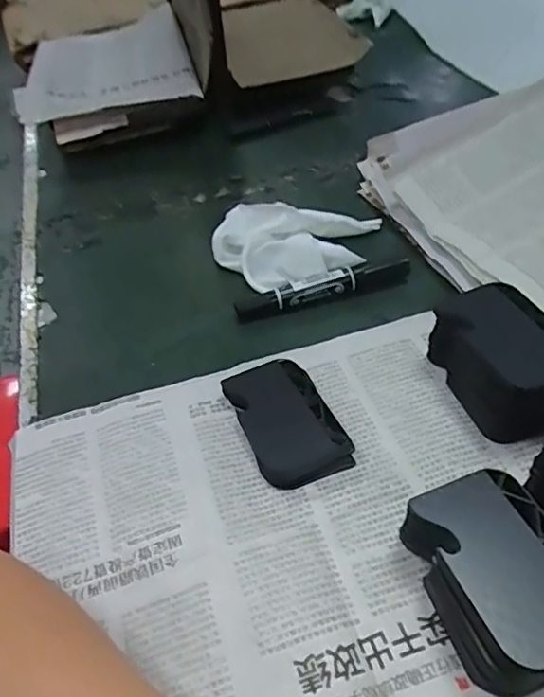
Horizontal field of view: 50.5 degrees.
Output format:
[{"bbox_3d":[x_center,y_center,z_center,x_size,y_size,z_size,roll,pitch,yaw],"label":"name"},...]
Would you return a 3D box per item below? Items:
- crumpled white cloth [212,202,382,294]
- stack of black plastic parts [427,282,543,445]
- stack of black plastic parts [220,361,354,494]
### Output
[{"bbox_3d":[0.016,-0.090,0.487,0.132,0.029,0.087,3,45,10],"label":"crumpled white cloth"},{"bbox_3d":[0.145,0.008,0.356,0.059,0.055,0.086,-13,45,-6],"label":"stack of black plastic parts"},{"bbox_3d":[0.008,0.044,0.365,0.054,0.013,0.089,-20,46,-13],"label":"stack of black plastic parts"}]

